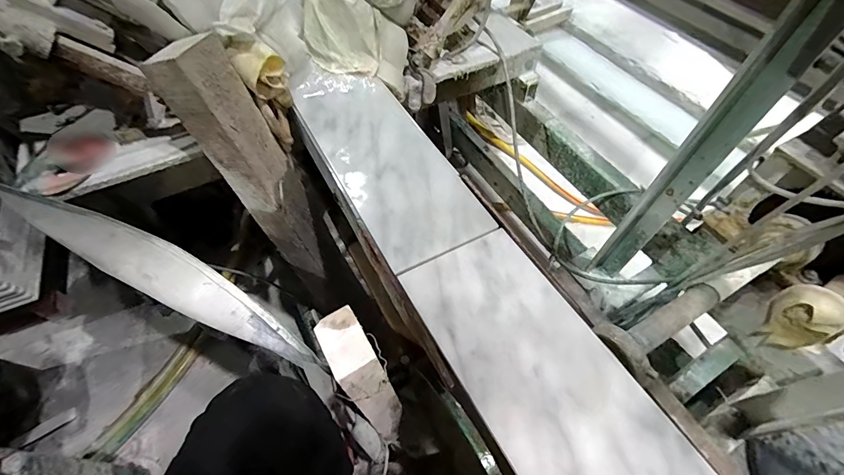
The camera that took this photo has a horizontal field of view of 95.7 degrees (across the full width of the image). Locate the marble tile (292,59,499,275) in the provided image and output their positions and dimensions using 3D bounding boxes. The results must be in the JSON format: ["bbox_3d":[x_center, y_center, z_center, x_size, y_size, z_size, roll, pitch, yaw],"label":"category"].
[{"bbox_3d":[-0.071,-0.143,0.583,0.151,0.011,0.437,-25,60,-16],"label":"marble tile"}]

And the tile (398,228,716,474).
[{"bbox_3d":[0.144,0.172,0.352,0.147,0.012,0.437,-23,56,-16],"label":"tile"}]

